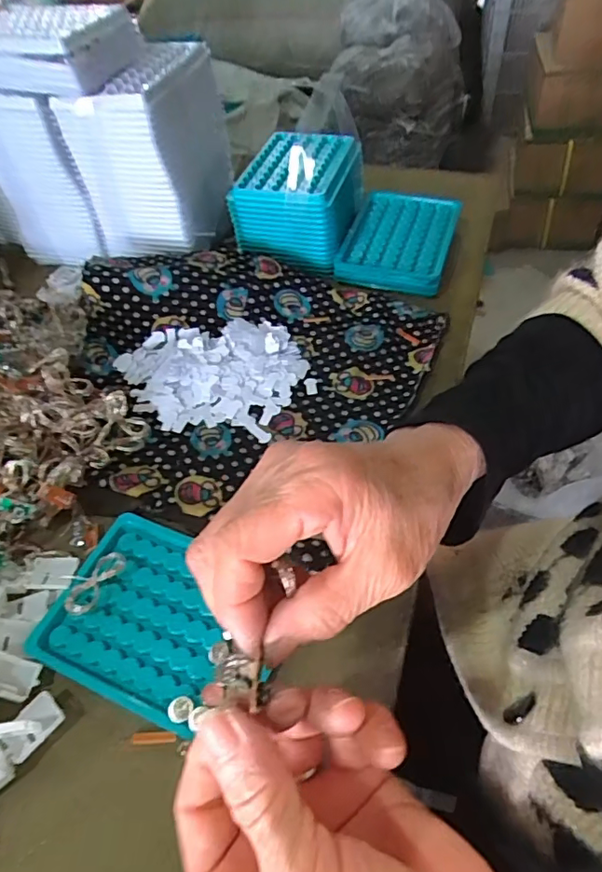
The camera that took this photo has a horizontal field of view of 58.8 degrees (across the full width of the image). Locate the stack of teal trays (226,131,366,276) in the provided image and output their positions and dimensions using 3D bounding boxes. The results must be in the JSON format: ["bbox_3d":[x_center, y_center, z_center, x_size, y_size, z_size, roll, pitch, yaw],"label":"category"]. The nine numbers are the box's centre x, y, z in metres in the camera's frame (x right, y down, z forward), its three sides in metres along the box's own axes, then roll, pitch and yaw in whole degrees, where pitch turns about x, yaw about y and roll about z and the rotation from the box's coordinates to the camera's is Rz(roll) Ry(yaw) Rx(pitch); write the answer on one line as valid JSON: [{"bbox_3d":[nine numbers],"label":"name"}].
[{"bbox_3d":[0.003,-0.227,0.506,0.104,0.066,0.139,11,53,13],"label":"stack of teal trays"}]

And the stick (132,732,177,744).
[{"bbox_3d":[-0.073,0.149,0.264,0.023,0.004,0.005,-3,49,2],"label":"stick"}]

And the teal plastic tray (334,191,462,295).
[{"bbox_3d":[0.096,-0.192,0.514,0.096,0.018,0.135,13,52,15],"label":"teal plastic tray"}]

